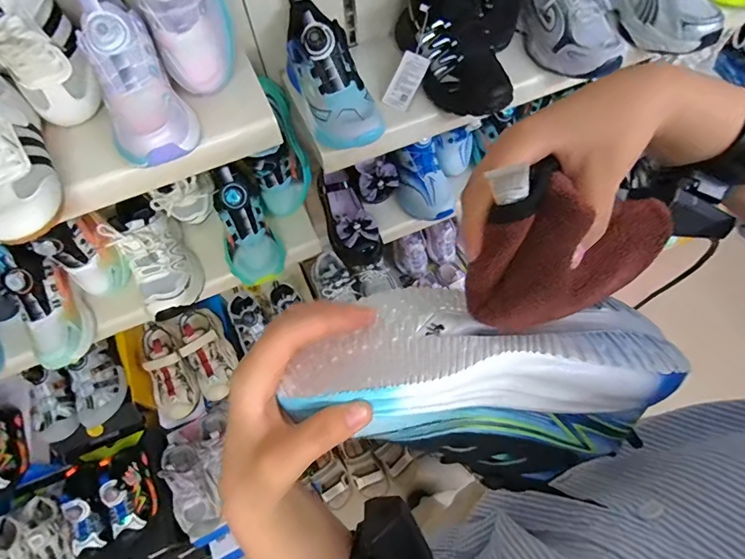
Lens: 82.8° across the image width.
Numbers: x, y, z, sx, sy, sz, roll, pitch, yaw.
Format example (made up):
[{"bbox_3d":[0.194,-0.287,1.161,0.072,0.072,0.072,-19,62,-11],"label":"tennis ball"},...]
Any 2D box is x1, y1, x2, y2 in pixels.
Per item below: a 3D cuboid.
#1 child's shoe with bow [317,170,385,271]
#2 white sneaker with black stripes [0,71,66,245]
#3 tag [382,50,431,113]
[{"bbox_3d":[-0.049,-0.119,0.810,0.079,0.090,0.163,-30,65,-12],"label":"child's shoe with bow"},{"bbox_3d":[-0.394,-0.136,0.443,0.073,0.084,0.197,-19,86,-6],"label":"white sneaker with black stripes"},{"bbox_3d":[0.049,-0.296,0.629,0.050,0.006,0.082,35,104,28],"label":"tag"}]

